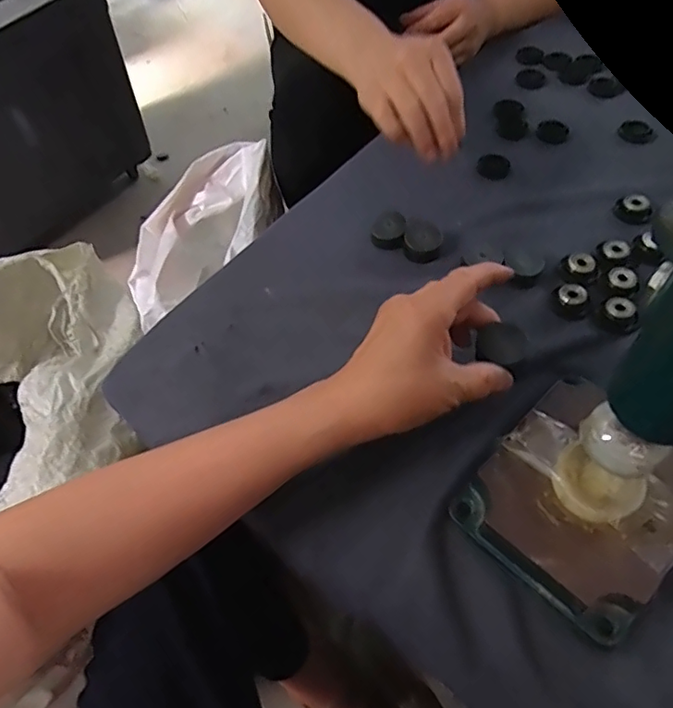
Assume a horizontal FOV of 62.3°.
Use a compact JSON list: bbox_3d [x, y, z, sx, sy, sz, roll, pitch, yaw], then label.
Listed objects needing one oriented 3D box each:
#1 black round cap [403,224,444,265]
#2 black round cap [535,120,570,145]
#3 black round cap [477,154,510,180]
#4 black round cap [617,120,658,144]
[{"bbox_3d":[0.075,-0.095,0.486,0.032,0.016,0.035,-1,54,2],"label":"black round cap"},{"bbox_3d":[0.229,-0.236,0.590,0.032,0.004,0.042,18,57,15],"label":"black round cap"},{"bbox_3d":[0.158,-0.189,0.558,0.031,0.004,0.036,18,57,15],"label":"black round cap"},{"bbox_3d":[0.314,-0.231,0.581,0.037,0.004,0.037,-1,54,2],"label":"black round cap"}]

